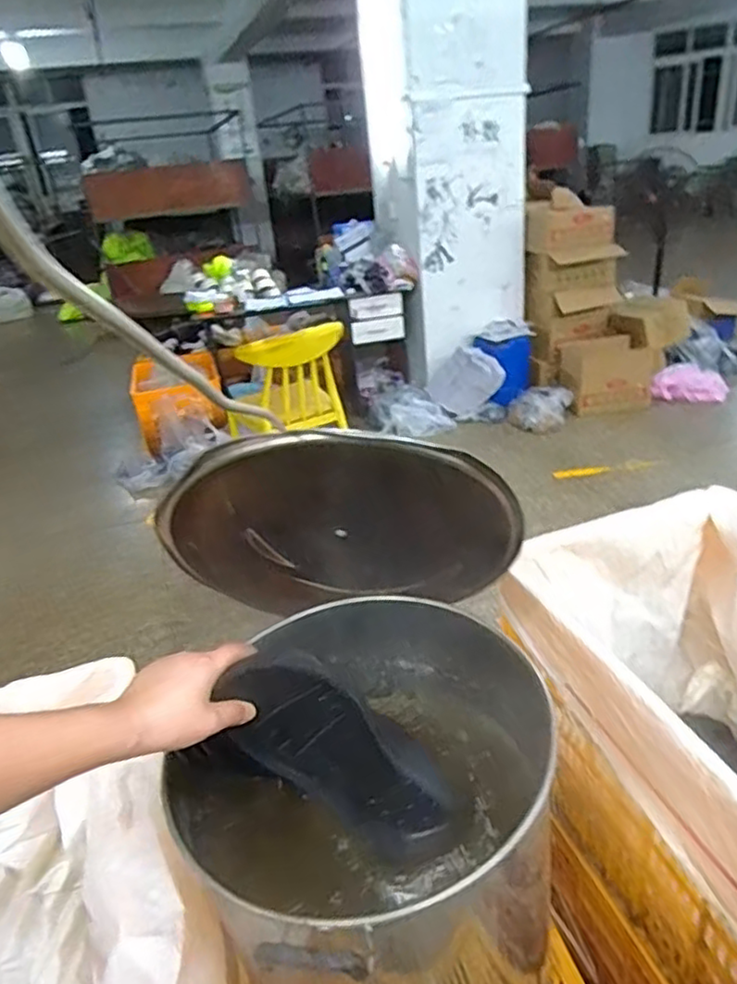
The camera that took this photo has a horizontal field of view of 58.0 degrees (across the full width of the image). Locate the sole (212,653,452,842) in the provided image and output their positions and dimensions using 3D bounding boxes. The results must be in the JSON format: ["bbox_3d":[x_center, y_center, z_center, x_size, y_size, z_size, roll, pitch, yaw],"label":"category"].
[{"bbox_3d":[-0.020,0.244,0.604,0.122,0.292,0.042,-35,29,5],"label":"sole"}]

